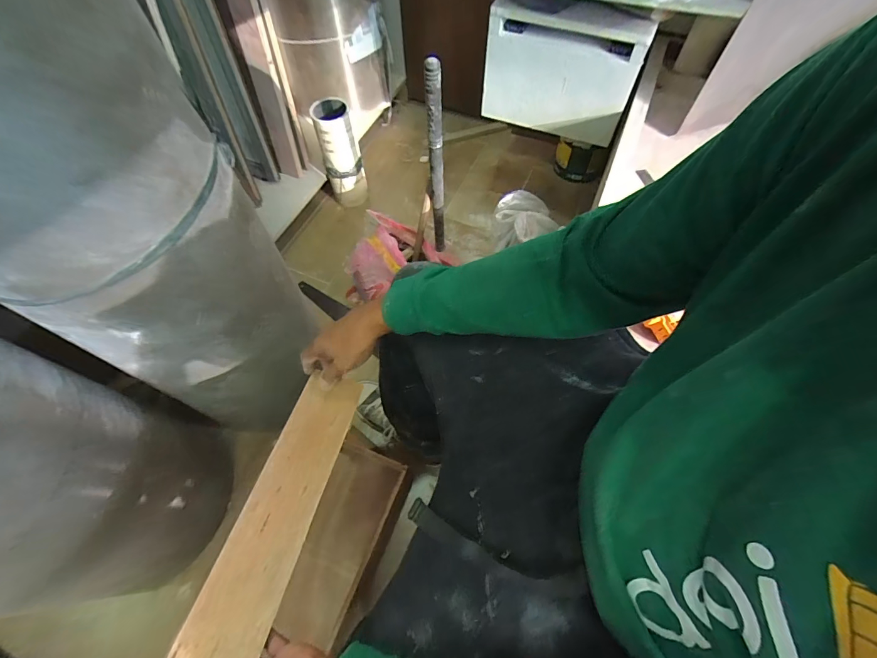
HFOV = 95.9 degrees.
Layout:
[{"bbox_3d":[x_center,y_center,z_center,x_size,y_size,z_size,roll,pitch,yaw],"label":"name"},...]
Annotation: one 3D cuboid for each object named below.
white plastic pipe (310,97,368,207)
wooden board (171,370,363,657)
[{"bbox_3d":[-0.302,-0.545,1.229,0.114,0.289,0.128,-14,61,-7],"label":"white plastic pipe"},{"bbox_3d":[-0.224,0.312,0.436,0.082,0.014,0.596,22,51,-7],"label":"wooden board"}]

